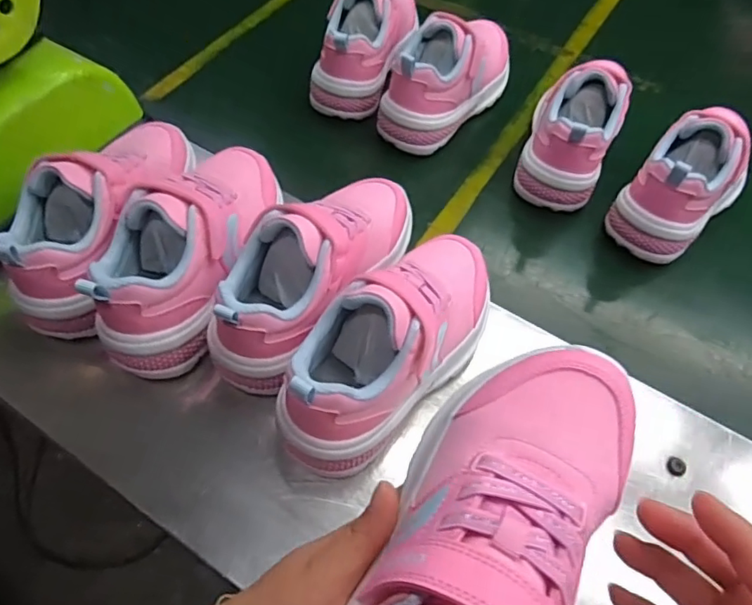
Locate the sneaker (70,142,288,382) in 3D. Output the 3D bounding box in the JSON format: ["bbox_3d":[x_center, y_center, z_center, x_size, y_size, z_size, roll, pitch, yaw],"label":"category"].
[{"bbox_3d":[-0.131,-0.050,0.404,0.069,0.085,0.194,12,53,10],"label":"sneaker"}]

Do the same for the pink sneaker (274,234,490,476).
[{"bbox_3d":[0.017,0.015,0.359,0.068,0.078,0.196,34,60,23],"label":"pink sneaker"}]

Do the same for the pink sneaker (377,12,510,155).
[{"bbox_3d":[0.080,-0.233,0.567,0.060,0.104,0.185,35,60,24],"label":"pink sneaker"}]

